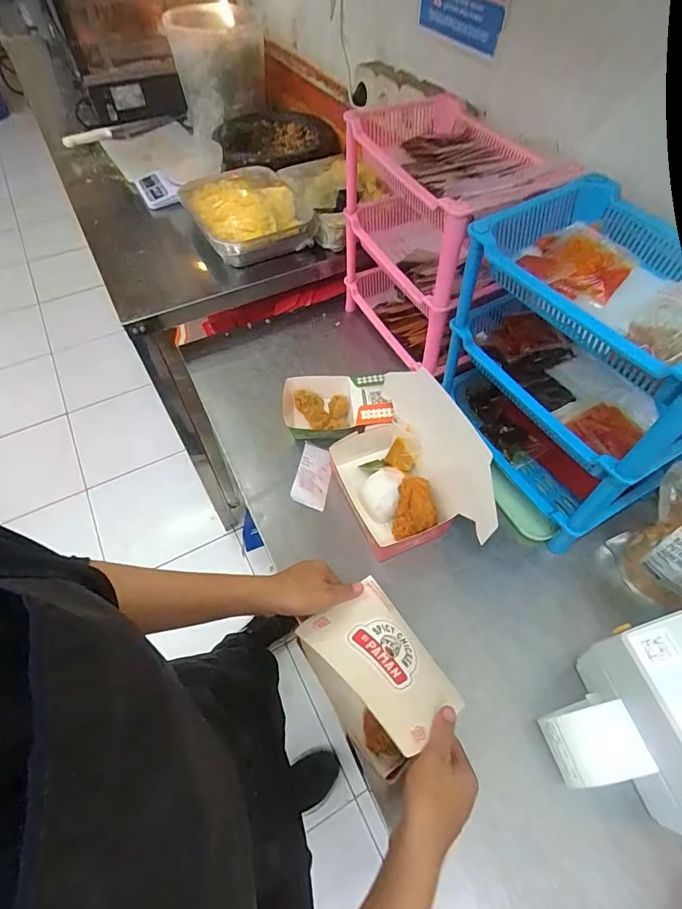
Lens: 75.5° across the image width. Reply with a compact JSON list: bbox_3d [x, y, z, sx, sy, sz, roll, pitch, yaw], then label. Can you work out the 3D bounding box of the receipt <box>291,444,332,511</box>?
[{"bbox_3d":[-0.043,0.034,0.693,0.053,0.004,0.106,17,59,-4],"label":"receipt"}]

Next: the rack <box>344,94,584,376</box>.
[{"bbox_3d":[0.142,-0.347,0.736,0.190,0.320,0.349,-20,57,-13],"label":"rack"}]

